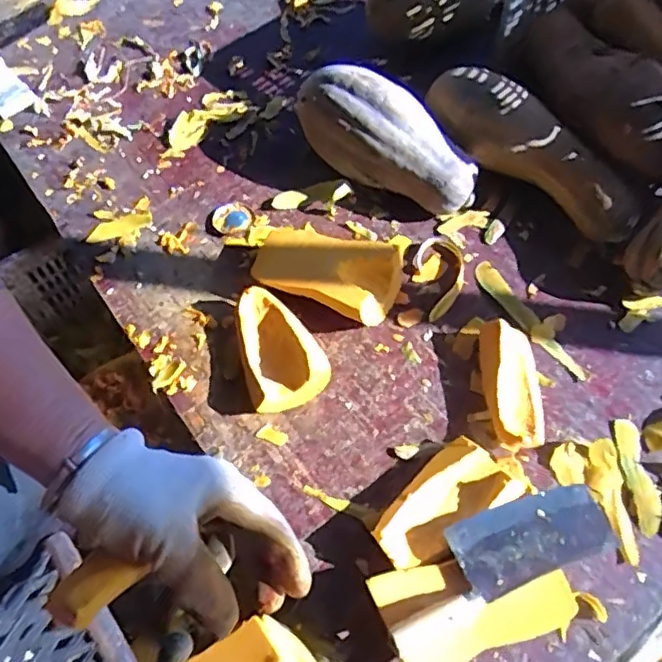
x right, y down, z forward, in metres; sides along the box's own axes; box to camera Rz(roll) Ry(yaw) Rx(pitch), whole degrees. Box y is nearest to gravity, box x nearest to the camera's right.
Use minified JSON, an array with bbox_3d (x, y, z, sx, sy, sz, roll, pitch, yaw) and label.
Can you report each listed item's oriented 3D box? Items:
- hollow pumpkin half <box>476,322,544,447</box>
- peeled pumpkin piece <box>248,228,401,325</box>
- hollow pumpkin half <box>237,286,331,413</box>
[{"bbox_3d":[0.230,0.070,0.783,0.072,0.056,0.171,3,59,4],"label":"hollow pumpkin half"},{"bbox_3d":[-0.016,-0.087,0.880,0.224,0.073,0.117,24,62,15],"label":"peeled pumpkin piece"},{"bbox_3d":[-0.077,0.018,0.820,0.098,0.063,0.166,-20,60,-10],"label":"hollow pumpkin half"}]

